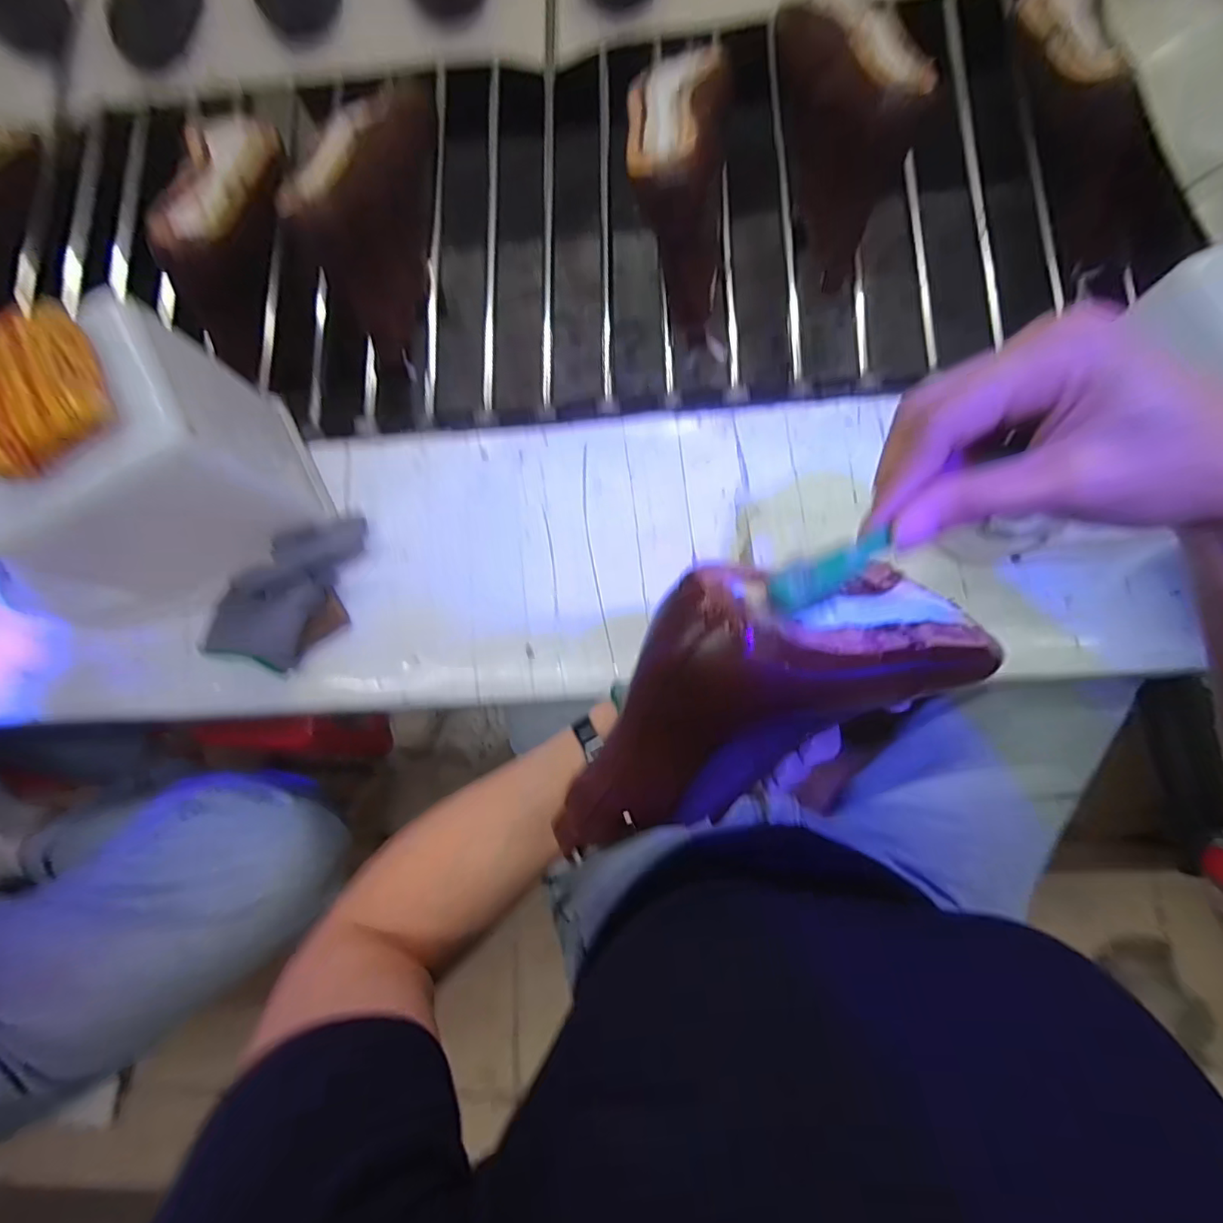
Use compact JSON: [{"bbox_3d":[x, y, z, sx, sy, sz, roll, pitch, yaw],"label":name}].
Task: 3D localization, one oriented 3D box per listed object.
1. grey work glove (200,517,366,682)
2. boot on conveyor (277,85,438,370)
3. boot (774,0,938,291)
[{"bbox_3d":[-0.260,-0.019,0.478,0.079,0.034,0.137,23,84,8],"label":"grey work glove"},{"bbox_3d":[-0.229,-0.385,0.539,0.091,0.117,0.271,0,80,6],"label":"boot on conveyor"},{"bbox_3d":[0.212,-0.452,0.514,0.085,0.110,0.264,-6,81,4],"label":"boot"}]

